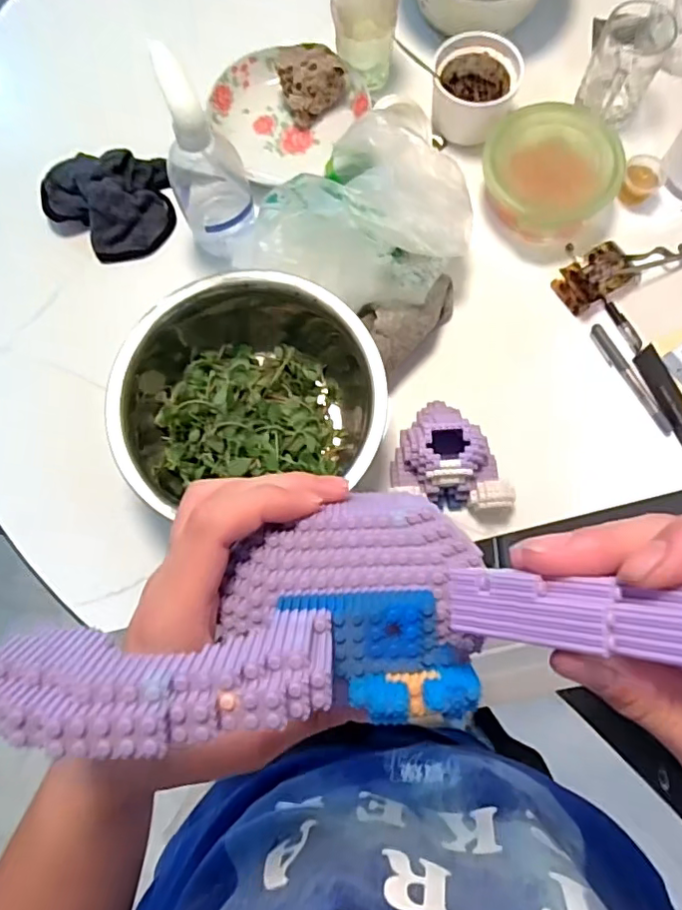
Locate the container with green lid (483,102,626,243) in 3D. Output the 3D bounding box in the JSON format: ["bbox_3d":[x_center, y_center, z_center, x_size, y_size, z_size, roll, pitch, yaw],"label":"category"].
[{"bbox_3d":[0.233,-0.316,0.639,0.146,0.061,0.137,0,76,2],"label":"container with green lid"}]

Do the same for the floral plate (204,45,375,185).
[{"bbox_3d":[-0.072,-0.408,0.683,0.162,0.031,0.178,0,76,2],"label":"floral plate"}]

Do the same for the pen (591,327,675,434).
[{"bbox_3d":[0.314,-0.081,0.618,0.015,0.013,0.139,-27,77,-5],"label":"pen"}]

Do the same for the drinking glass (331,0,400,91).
[{"bbox_3d":[0.028,-0.507,0.660,0.078,0.117,0.087,4,76,3],"label":"drinking glass"}]

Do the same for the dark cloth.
[{"bbox_3d":[-0.264,-0.295,0.660,0.138,0.046,0.126,-30,77,-6],"label":"dark cloth"}]

